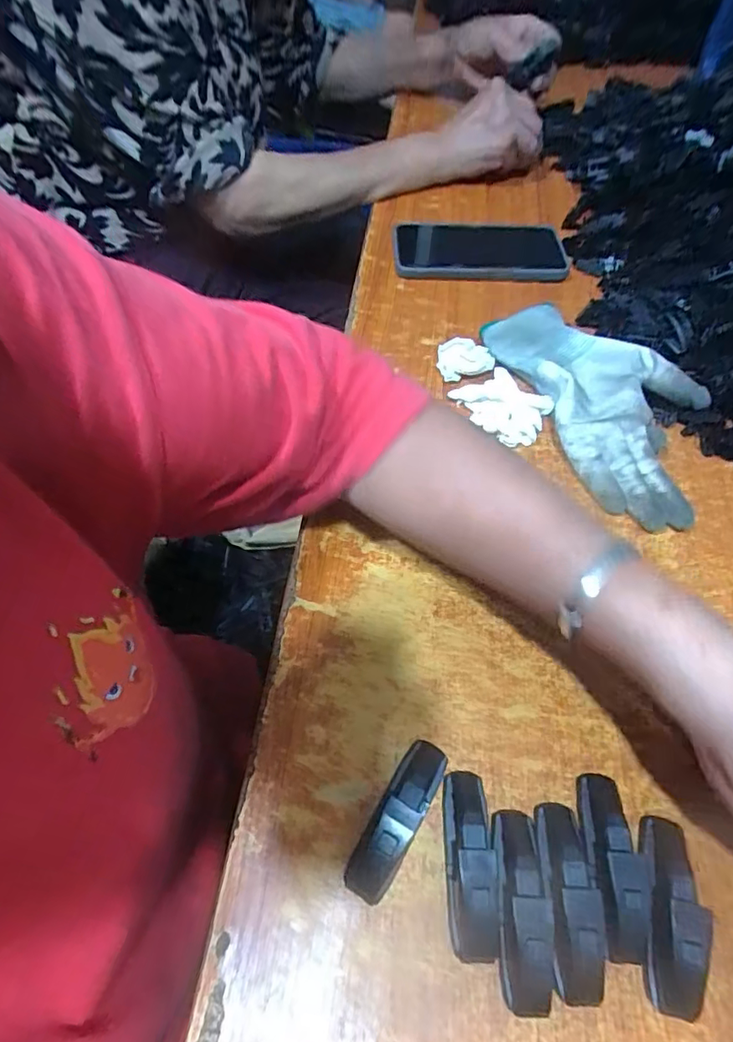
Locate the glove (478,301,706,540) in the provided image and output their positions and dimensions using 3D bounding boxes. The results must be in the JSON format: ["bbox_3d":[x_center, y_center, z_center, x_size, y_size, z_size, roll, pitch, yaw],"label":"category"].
[{"bbox_3d":[0.188,-0.094,0.399,0.120,0.028,0.202,-19,60,-16],"label":"glove"}]

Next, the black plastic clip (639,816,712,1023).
[{"bbox_3d":[0.137,0.177,0.242,0.022,0.025,0.074,12,57,4],"label":"black plastic clip"}]

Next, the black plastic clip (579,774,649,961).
[{"bbox_3d":[0.117,0.161,0.251,0.019,0.024,0.075,5,57,0],"label":"black plastic clip"}]

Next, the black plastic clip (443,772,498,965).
[{"bbox_3d":[0.048,0.159,0.249,0.019,0.022,0.075,3,57,-2],"label":"black plastic clip"}]

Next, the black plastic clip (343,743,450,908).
[{"bbox_3d":[0.016,0.142,0.256,0.020,0.023,0.074,28,60,14],"label":"black plastic clip"}]

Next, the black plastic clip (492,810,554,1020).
[{"bbox_3d":[0.069,0.174,0.240,0.022,0.024,0.075,6,57,0],"label":"black plastic clip"}]

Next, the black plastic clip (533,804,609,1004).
[{"bbox_3d":[0.091,0.172,0.243,0.022,0.024,0.074,6,57,0],"label":"black plastic clip"}]

